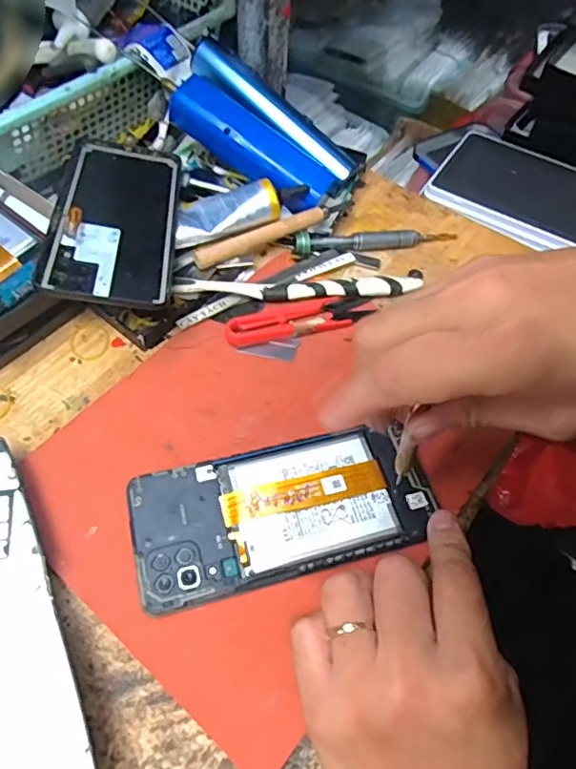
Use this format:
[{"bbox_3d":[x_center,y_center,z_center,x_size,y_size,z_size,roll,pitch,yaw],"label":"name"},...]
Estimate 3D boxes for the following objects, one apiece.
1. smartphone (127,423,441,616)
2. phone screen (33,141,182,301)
[{"bbox_3d":[-0.002,0.065,0.299,0.155,0.005,0.071,-12,59,-10],"label":"smartphone"},{"bbox_3d":[-0.110,-0.109,0.365,0.073,0.007,0.155,8,49,-15],"label":"phone screen"}]

